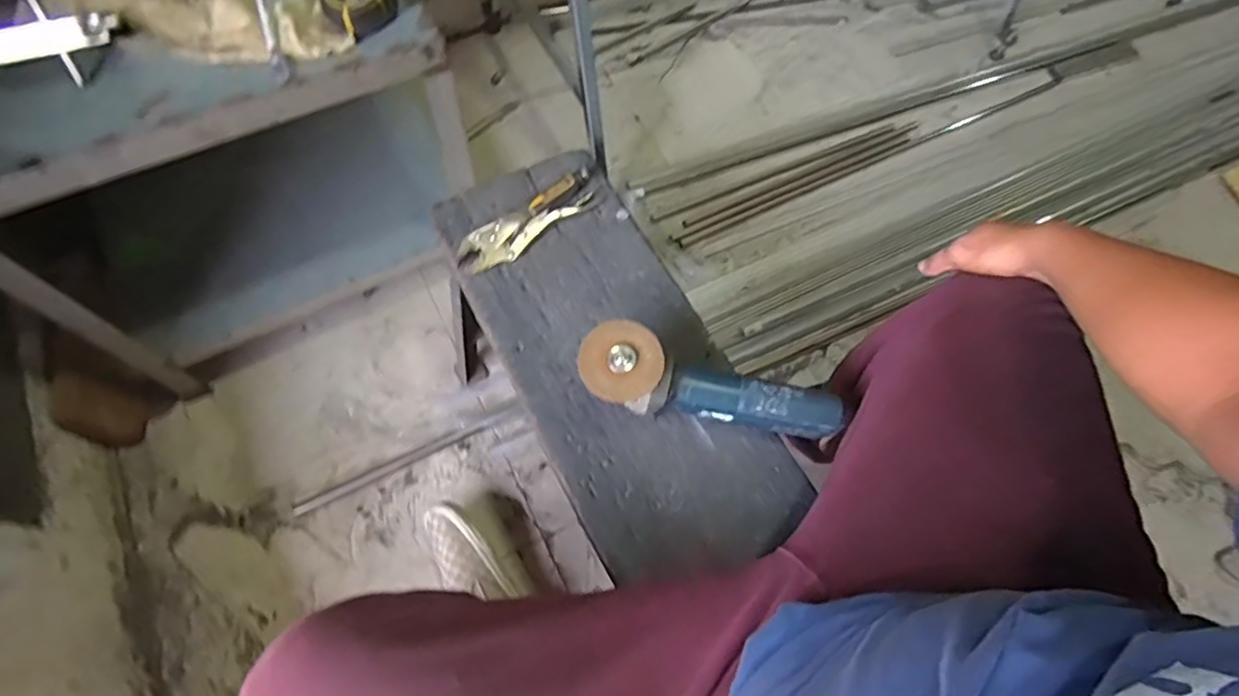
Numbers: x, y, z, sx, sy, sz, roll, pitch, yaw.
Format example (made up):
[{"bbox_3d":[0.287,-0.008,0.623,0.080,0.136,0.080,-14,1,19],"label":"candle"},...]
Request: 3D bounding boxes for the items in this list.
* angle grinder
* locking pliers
[{"bbox_3d":[0.104,0.038,0.688,0.298,0.079,0.090,8,65,0],"label":"angle grinder"},{"bbox_3d":[-0.120,-0.170,0.819,0.210,0.024,0.052,-35,72,-18],"label":"locking pliers"}]

